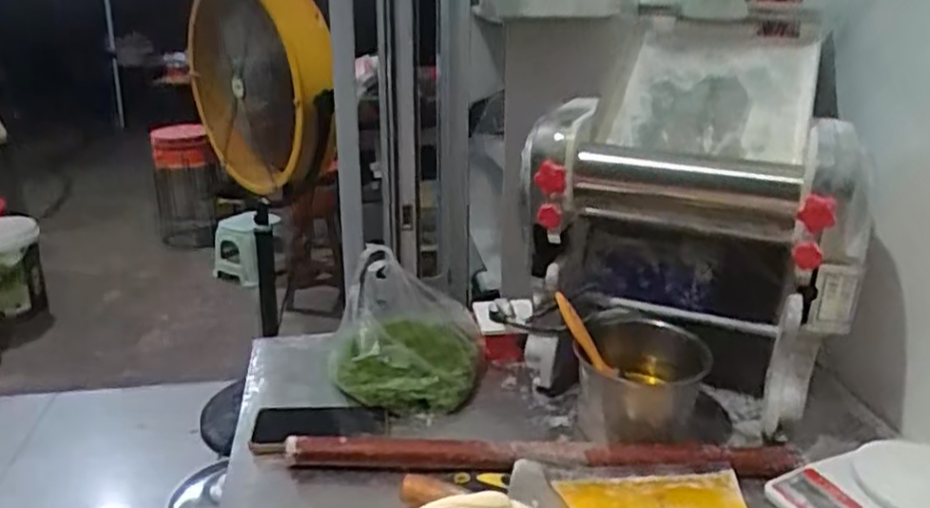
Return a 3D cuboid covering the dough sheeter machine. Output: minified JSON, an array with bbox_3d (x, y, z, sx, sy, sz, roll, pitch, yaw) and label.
[{"bbox_3d":[0.300,-0.086,0.940,0.350,0.366,0.406,8,23,20],"label":"dough sheeter machine"}]

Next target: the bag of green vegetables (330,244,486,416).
[{"bbox_3d":[-0.075,0.084,0.953,0.189,0.163,0.178,-3,22,-3],"label":"bag of green vegetables"}]

